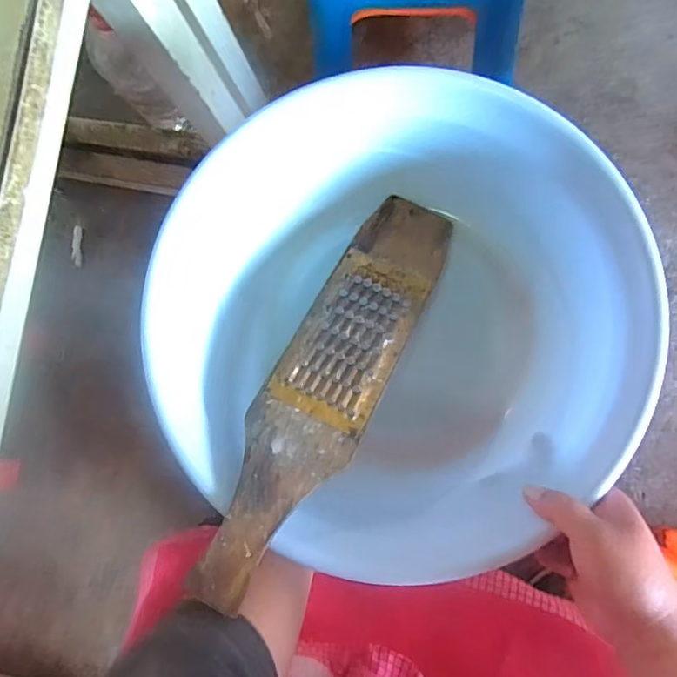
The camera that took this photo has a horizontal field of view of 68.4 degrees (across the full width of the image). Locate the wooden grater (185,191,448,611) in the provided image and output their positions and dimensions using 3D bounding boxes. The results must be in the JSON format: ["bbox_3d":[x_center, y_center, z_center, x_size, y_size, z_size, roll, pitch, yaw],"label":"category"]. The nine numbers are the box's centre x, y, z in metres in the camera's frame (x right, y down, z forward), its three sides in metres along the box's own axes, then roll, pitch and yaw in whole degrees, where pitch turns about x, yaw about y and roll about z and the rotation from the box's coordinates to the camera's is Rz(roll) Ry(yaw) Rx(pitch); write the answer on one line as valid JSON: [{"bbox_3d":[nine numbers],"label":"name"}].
[{"bbox_3d":[-0.002,0.022,0.420,0.087,0.017,0.384,25,65,9],"label":"wooden grater"}]

